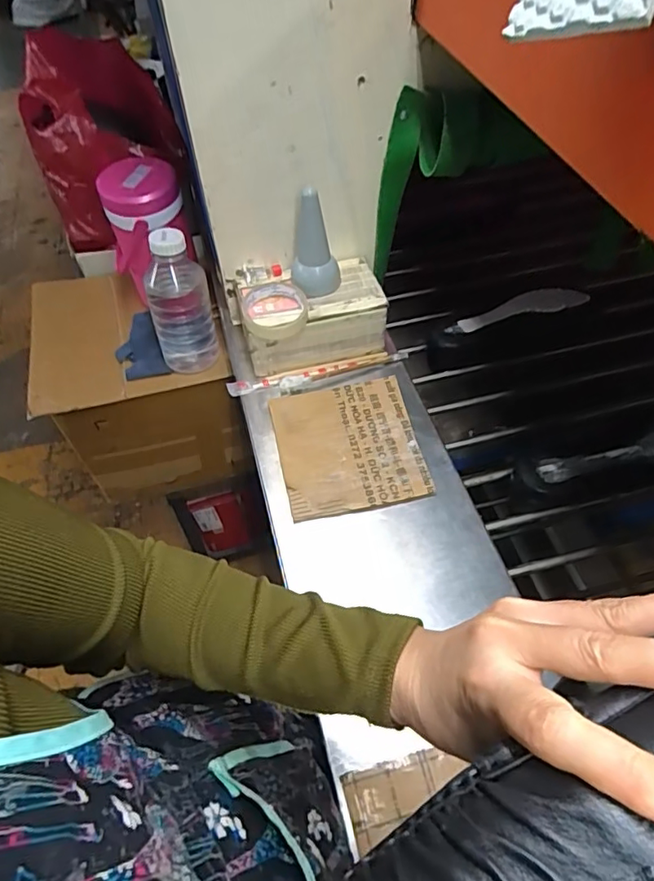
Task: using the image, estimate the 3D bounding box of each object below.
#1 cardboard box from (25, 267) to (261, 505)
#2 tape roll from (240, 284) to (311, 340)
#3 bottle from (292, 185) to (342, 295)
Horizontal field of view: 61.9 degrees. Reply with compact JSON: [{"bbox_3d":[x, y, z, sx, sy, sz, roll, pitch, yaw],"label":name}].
[{"bbox_3d":[-0.355,-0.115,1.068,0.326,0.303,0.342,-12,54,-8],"label":"cardboard box"},{"bbox_3d":[-0.067,-0.168,0.717,0.084,0.028,0.085,-1,53,1],"label":"tape roll"},{"bbox_3d":[-0.016,-0.253,0.703,0.065,0.130,0.055,3,53,3],"label":"bottle"}]

